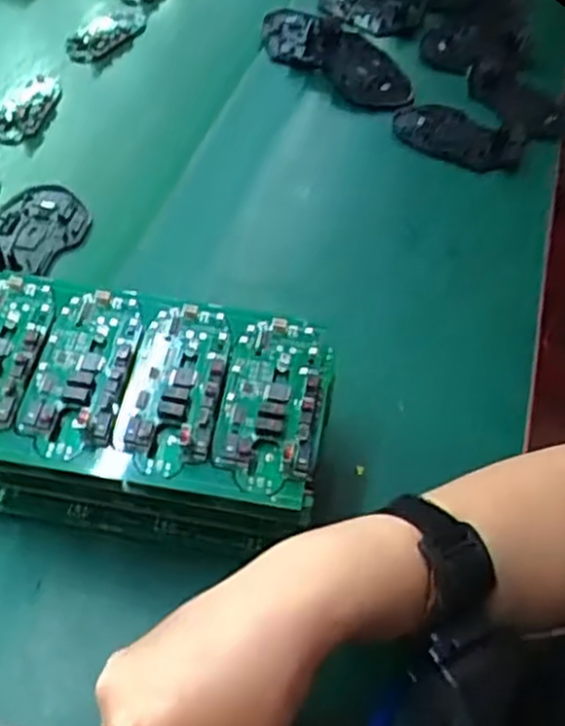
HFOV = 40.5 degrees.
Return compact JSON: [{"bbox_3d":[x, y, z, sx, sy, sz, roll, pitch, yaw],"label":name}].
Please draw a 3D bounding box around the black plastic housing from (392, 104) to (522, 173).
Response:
[{"bbox_3d":[0.159,-0.206,0.692,0.115,0.013,0.072,23,54,16],"label":"black plastic housing"}]

